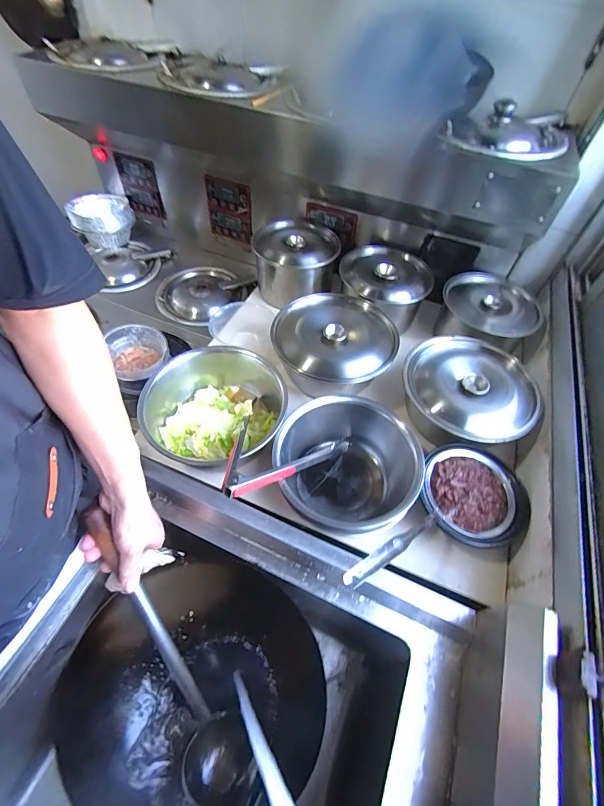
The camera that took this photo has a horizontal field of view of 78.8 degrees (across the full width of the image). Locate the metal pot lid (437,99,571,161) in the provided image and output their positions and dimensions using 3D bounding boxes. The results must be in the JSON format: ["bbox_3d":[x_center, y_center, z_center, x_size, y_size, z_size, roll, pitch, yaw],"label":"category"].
[{"bbox_3d":[0.370,-0.499,0.662,0.212,0.055,0.185,18,53,10],"label":"metal pot lid"}]

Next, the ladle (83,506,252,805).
[{"bbox_3d":[-0.197,0.375,0.547,0.099,0.508,0.094,-20,14,-18],"label":"ladle"}]

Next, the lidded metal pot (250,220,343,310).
[{"bbox_3d":[-0.014,-0.347,0.962,0.192,0.147,0.231,12,52,6],"label":"lidded metal pot"}]

